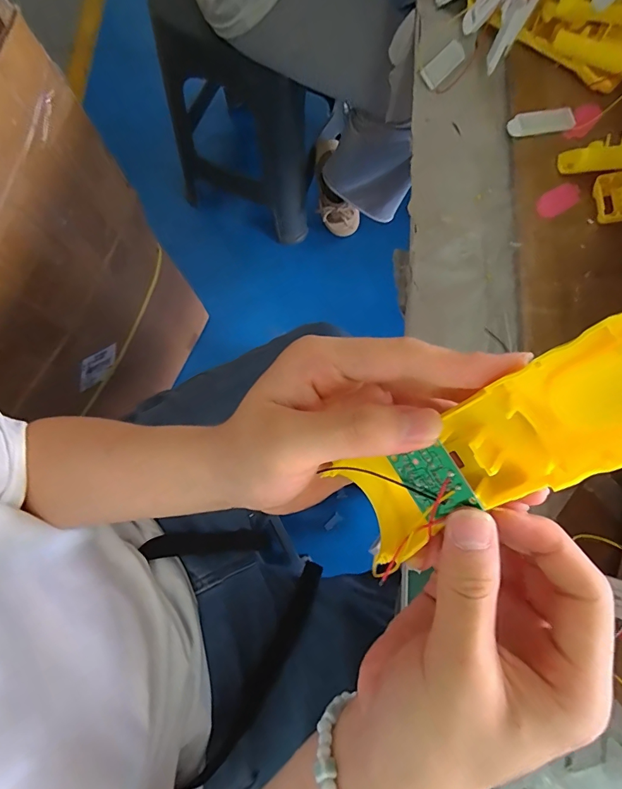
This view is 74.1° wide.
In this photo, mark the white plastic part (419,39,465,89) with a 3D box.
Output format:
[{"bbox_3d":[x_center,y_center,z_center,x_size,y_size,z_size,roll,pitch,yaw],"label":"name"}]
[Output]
[{"bbox_3d":[0.132,-0.331,0.411,0.021,0.011,0.054,43,81,8],"label":"white plastic part"}]

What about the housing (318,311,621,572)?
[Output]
[{"bbox_3d":[0.075,0.017,0.150,0.026,0.163,0.043,-19,74,-49],"label":"housing"}]

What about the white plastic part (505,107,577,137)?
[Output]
[{"bbox_3d":[0.214,-0.253,0.383,0.058,0.009,0.022,-7,78,-2],"label":"white plastic part"}]

